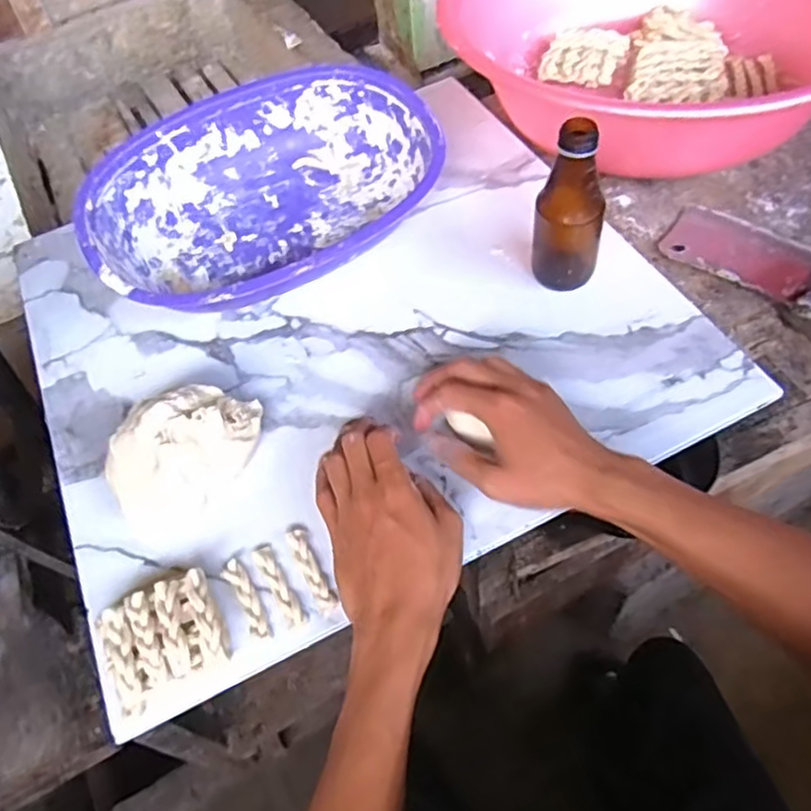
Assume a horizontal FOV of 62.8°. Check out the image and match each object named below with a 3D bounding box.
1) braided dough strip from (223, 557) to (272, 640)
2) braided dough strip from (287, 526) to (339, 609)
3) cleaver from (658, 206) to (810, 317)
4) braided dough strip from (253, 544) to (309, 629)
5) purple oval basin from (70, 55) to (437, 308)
[{"bbox_3d":[-0.102,0.124,0.427,0.013,0.009,0.057,-29,58,-15],"label":"braided dough strip"},{"bbox_3d":[-0.062,0.105,0.432,0.013,0.004,0.059,-24,57,-12],"label":"braided dough strip"},{"bbox_3d":[0.328,-0.100,0.532,0.243,0.026,0.075,36,66,25],"label":"cleaver"},{"bbox_3d":[-0.082,0.115,0.429,0.013,0.004,0.061,-28,58,-14],"label":"braided dough strip"},{"bbox_3d":[-0.117,-0.176,0.580,0.295,0.087,0.214,-26,58,-12],"label":"purple oval basin"}]

